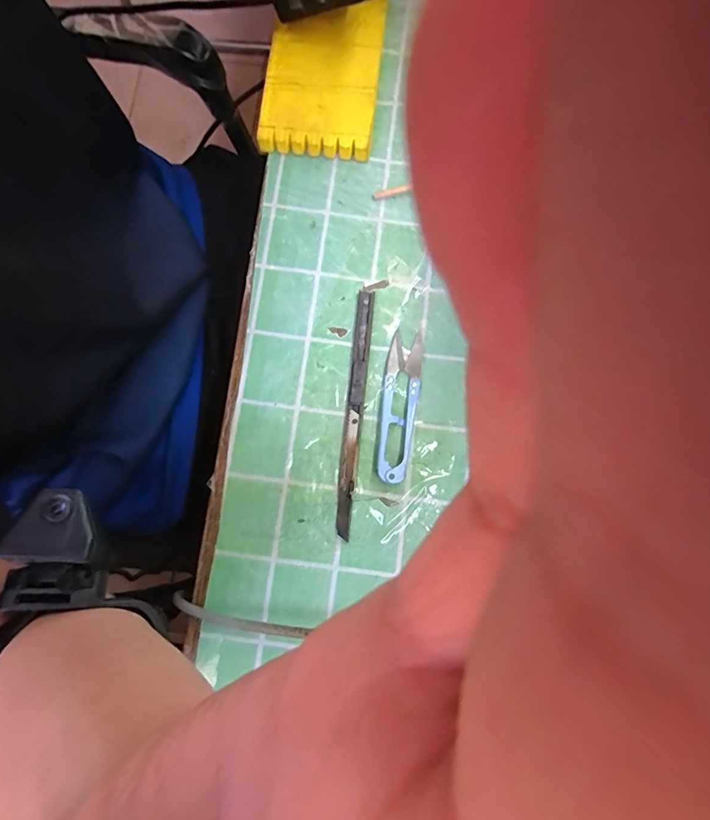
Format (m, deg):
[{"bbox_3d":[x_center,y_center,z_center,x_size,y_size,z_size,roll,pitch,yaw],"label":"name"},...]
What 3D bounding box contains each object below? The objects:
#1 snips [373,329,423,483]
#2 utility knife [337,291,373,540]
[{"bbox_3d":[0.029,-0.003,0.288,0.023,0.009,0.099,8,79,1],"label":"snips"},{"bbox_3d":[0.000,-0.002,0.289,0.011,0.007,0.162,6,79,0],"label":"utility knife"}]

